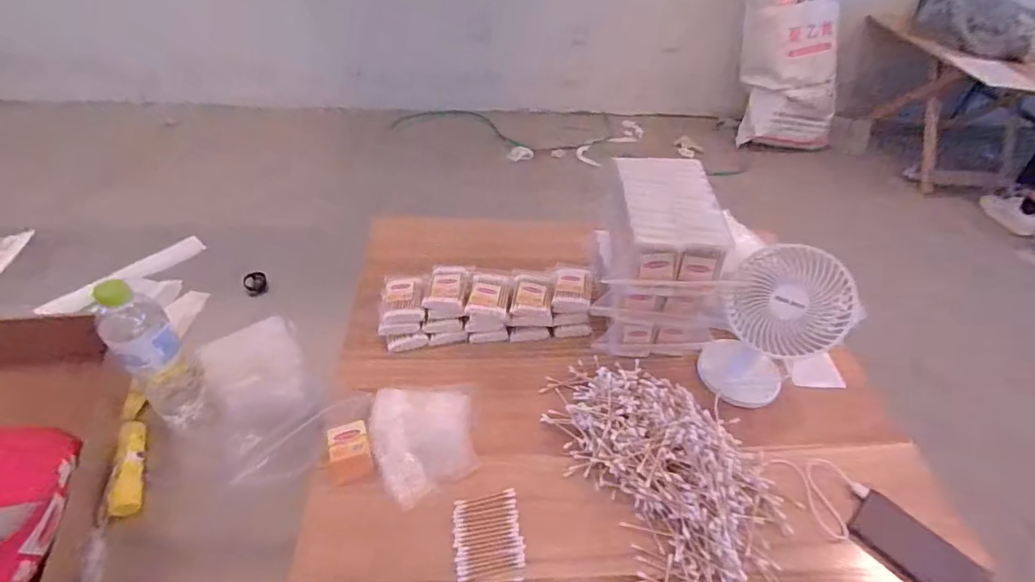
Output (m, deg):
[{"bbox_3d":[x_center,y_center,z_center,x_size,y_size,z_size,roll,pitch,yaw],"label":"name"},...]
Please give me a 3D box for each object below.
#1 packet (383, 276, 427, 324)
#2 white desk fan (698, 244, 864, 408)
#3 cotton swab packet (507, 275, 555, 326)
[{"bbox_3d":[-0.166,0.010,0.740,0.061,0.021,0.082,-1,45,-7],"label":"packet"},{"bbox_3d":[0.328,0.053,0.653,0.139,0.216,0.089,23,47,16],"label":"white desk fan"},{"bbox_3d":[0.020,0.016,0.746,0.064,0.033,0.071,5,45,-2],"label":"cotton swab packet"}]

